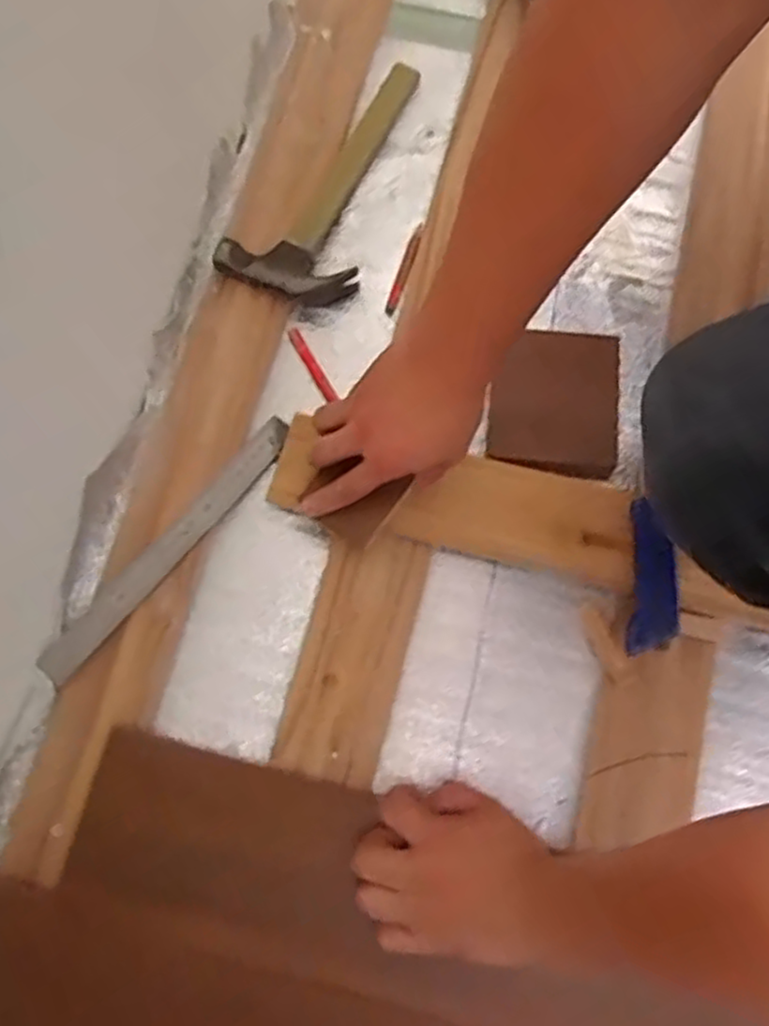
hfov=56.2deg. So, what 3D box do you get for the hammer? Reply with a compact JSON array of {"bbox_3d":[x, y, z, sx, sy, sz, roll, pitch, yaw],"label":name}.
[{"bbox_3d":[-0.025,-0.305,0.669,0.109,0.033,0.284,35,77,9],"label":"hammer"}]

